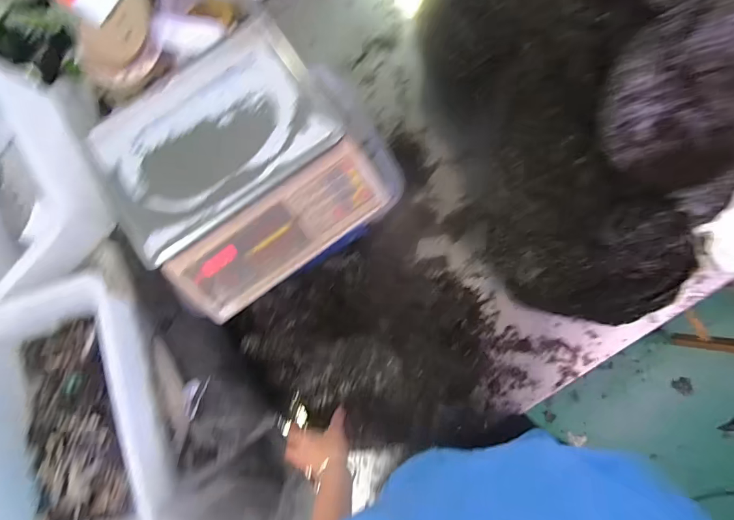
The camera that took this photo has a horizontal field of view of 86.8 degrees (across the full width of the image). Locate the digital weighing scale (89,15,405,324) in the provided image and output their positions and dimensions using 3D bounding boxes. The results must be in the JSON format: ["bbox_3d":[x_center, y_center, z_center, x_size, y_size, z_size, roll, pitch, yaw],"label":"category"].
[{"bbox_3d":[-0.176,-0.123,0.567,0.352,0.124,0.301,-35,80,0],"label":"digital weighing scale"}]

